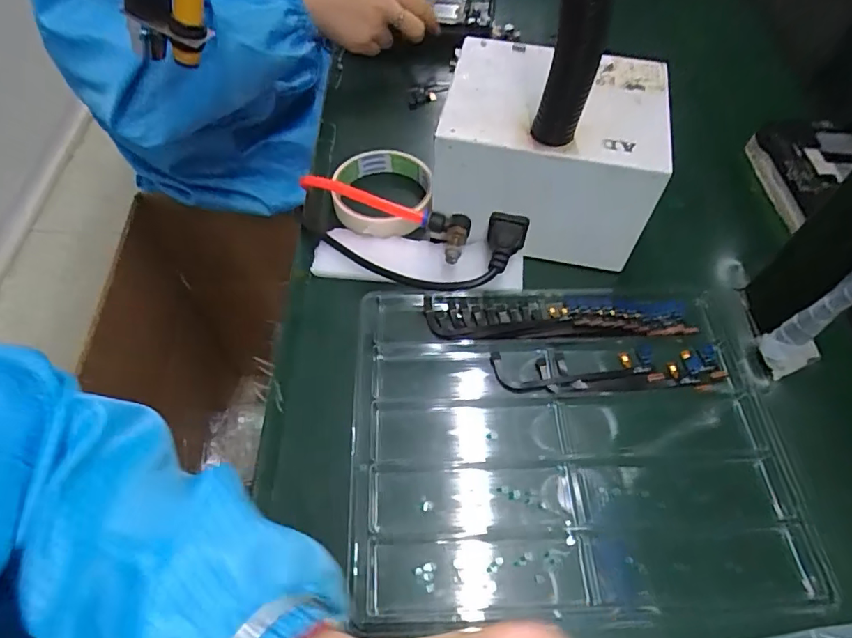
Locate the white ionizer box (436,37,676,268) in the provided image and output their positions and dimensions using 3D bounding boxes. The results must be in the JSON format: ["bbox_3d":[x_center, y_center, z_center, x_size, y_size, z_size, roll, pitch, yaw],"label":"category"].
[{"bbox_3d":[0.092,-0.128,0.405,0.158,0.112,0.120,11,60,9],"label":"white ionizer box"}]

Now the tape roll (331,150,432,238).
[{"bbox_3d":[-0.037,-0.107,0.445,0.080,0.021,0.086,-2,58,3],"label":"tape roll"}]

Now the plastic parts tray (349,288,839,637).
[{"bbox_3d":[0.091,0.071,0.337,0.266,0.023,0.211,-3,58,3],"label":"plastic parts tray"}]

